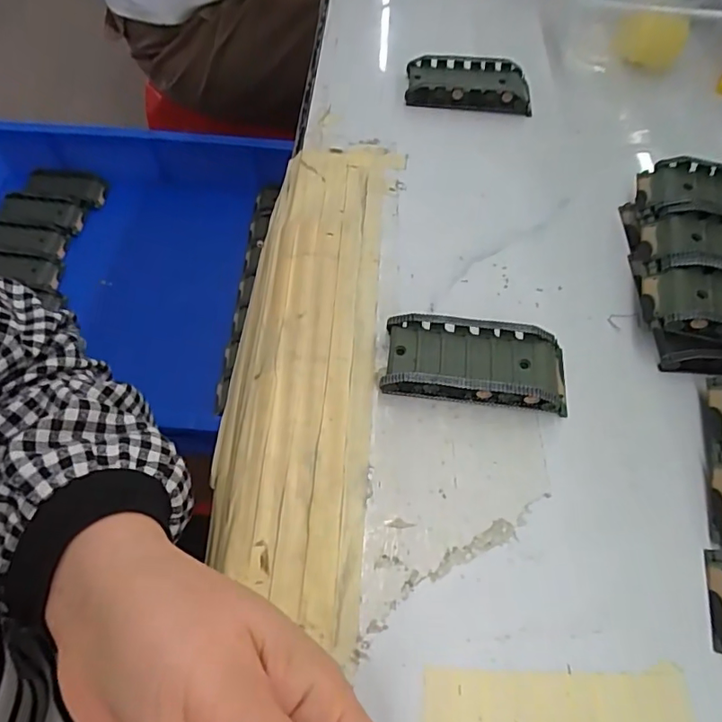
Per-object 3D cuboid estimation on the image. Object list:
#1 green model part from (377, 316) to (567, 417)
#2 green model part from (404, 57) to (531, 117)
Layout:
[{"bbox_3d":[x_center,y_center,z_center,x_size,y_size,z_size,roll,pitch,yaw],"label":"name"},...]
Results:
[{"bbox_3d":[0.062,0.001,0.284,0.095,0.021,0.043,7,59,3],"label":"green model part"},{"bbox_3d":[0.085,-0.216,0.416,0.095,0.024,0.043,6,59,2],"label":"green model part"}]

